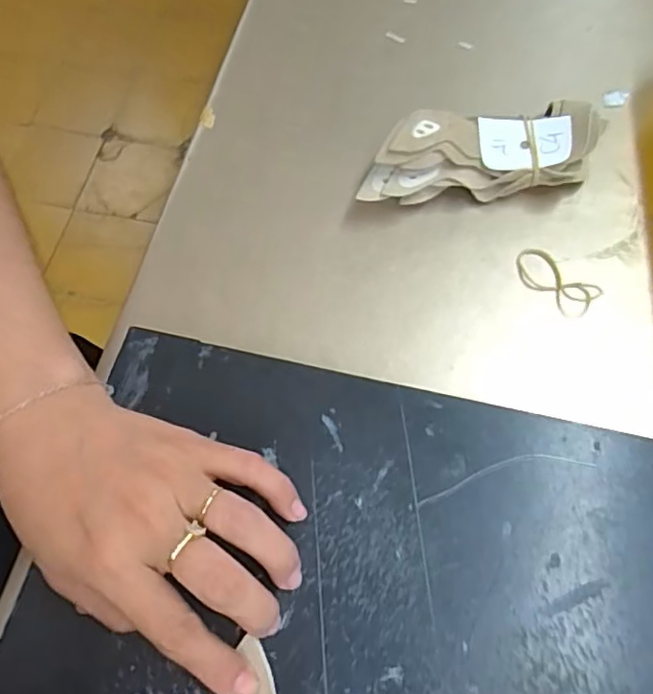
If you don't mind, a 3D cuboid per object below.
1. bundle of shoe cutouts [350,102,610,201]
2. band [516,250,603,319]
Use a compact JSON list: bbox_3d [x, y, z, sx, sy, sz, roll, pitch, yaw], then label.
[{"bbox_3d":[0.091,-0.117,0.359,0.144,0.043,0.050,-7,66,0],"label":"bundle of shoe cutouts"},{"bbox_3d":[0.131,-0.039,0.343,0.023,0.007,0.049,-41,70,-14],"label":"band"}]

